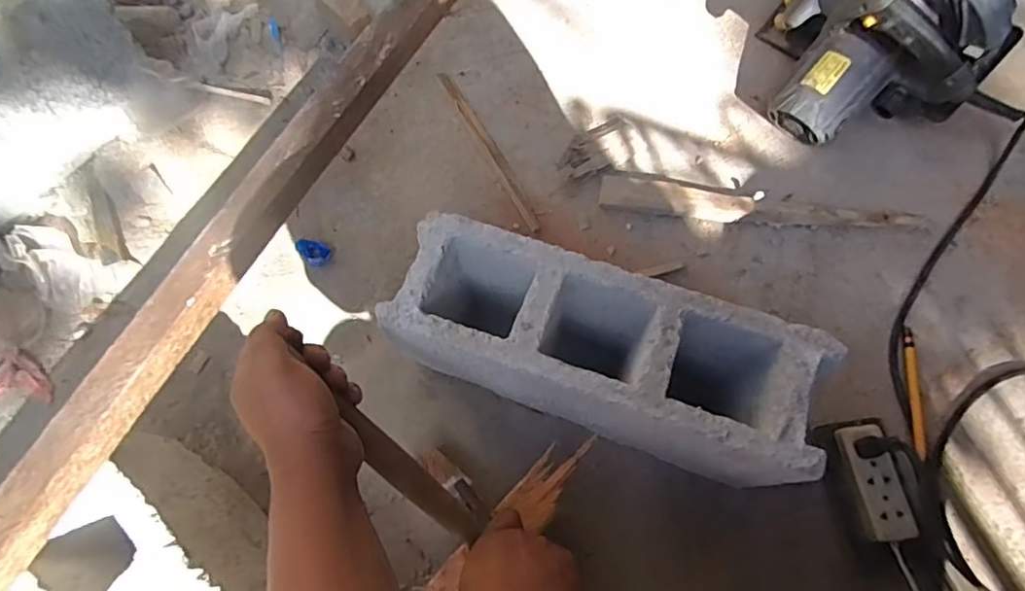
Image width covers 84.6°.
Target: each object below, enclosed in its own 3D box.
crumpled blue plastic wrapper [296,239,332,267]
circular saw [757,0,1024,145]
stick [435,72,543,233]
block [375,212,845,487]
[{"bbox_3d":[-0.253,-0.056,0.715,0.039,0.015,0.030,38,75,15],"label":"crumpled blue plastic wrapper"},{"bbox_3d":[0.436,-0.304,0.696,0.263,0.196,0.206,36,75,14],"label":"circular saw"},{"bbox_3d":[-0.032,-0.205,0.773,0.022,0.008,0.287,-26,71,-8],"label":"stick"},{"bbox_3d":[0.081,0.063,0.567,0.366,0.195,0.118,19,71,9],"label":"block"}]

